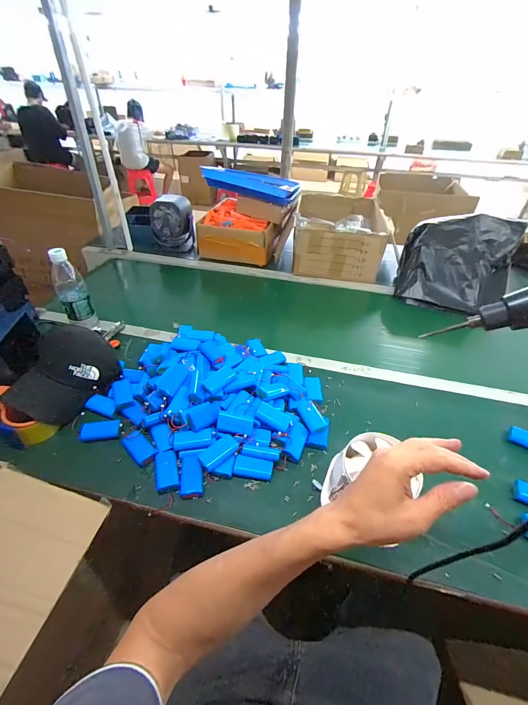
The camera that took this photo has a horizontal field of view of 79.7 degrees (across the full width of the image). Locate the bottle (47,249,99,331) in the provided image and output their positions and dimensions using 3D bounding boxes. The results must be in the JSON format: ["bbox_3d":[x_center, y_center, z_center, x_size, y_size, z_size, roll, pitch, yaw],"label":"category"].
[{"bbox_3d":[-0.459,-0.132,0.766,0.066,0.226,0.055,-21,45,-25],"label":"bottle"}]

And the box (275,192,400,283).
[{"bbox_3d":[0.275,-0.457,1.205,0.332,0.175,0.437,9,41,9],"label":"box"}]

